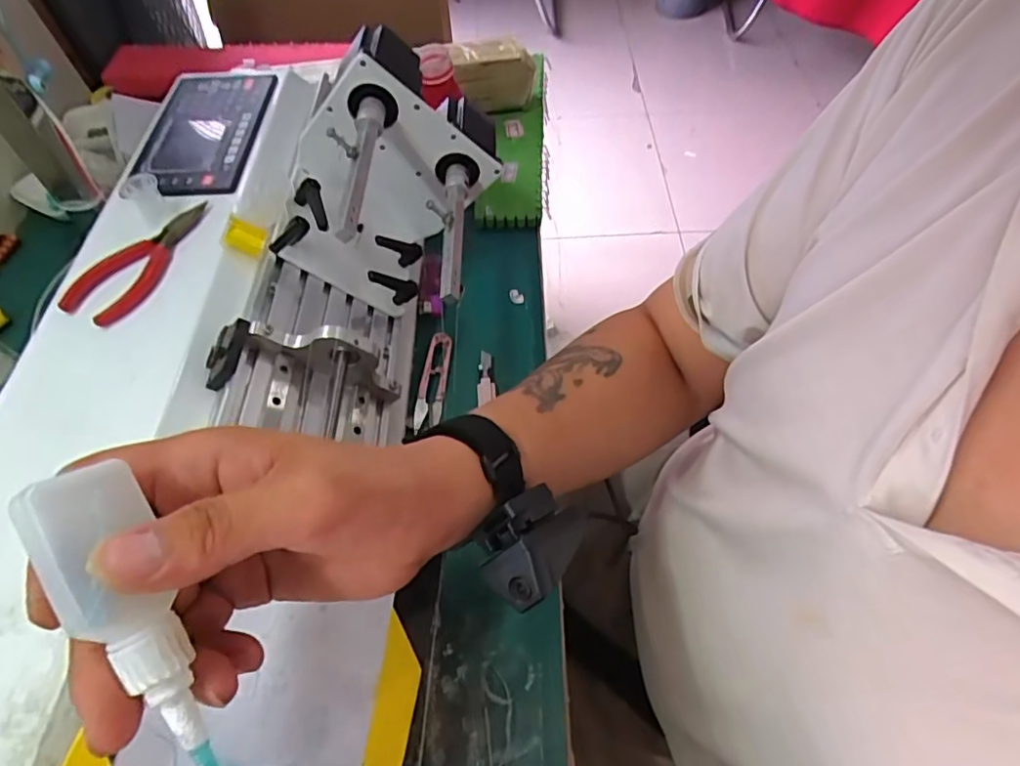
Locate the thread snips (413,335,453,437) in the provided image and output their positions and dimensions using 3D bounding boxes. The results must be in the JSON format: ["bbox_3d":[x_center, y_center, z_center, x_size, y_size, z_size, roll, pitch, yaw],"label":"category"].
[{"bbox_3d":[-0.068,-0.003,0.502,0.023,0.014,0.094,5,57,5],"label":"thread snips"}]

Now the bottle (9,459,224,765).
[{"bbox_3d":[-0.121,0.082,0.189,0.024,0.027,0.113,-24,96,-13],"label":"bottle"}]

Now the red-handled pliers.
[{"bbox_3d":[-0.267,-0.090,0.419,0.039,0.018,0.118,20,59,15],"label":"red-handled pliers"}]

